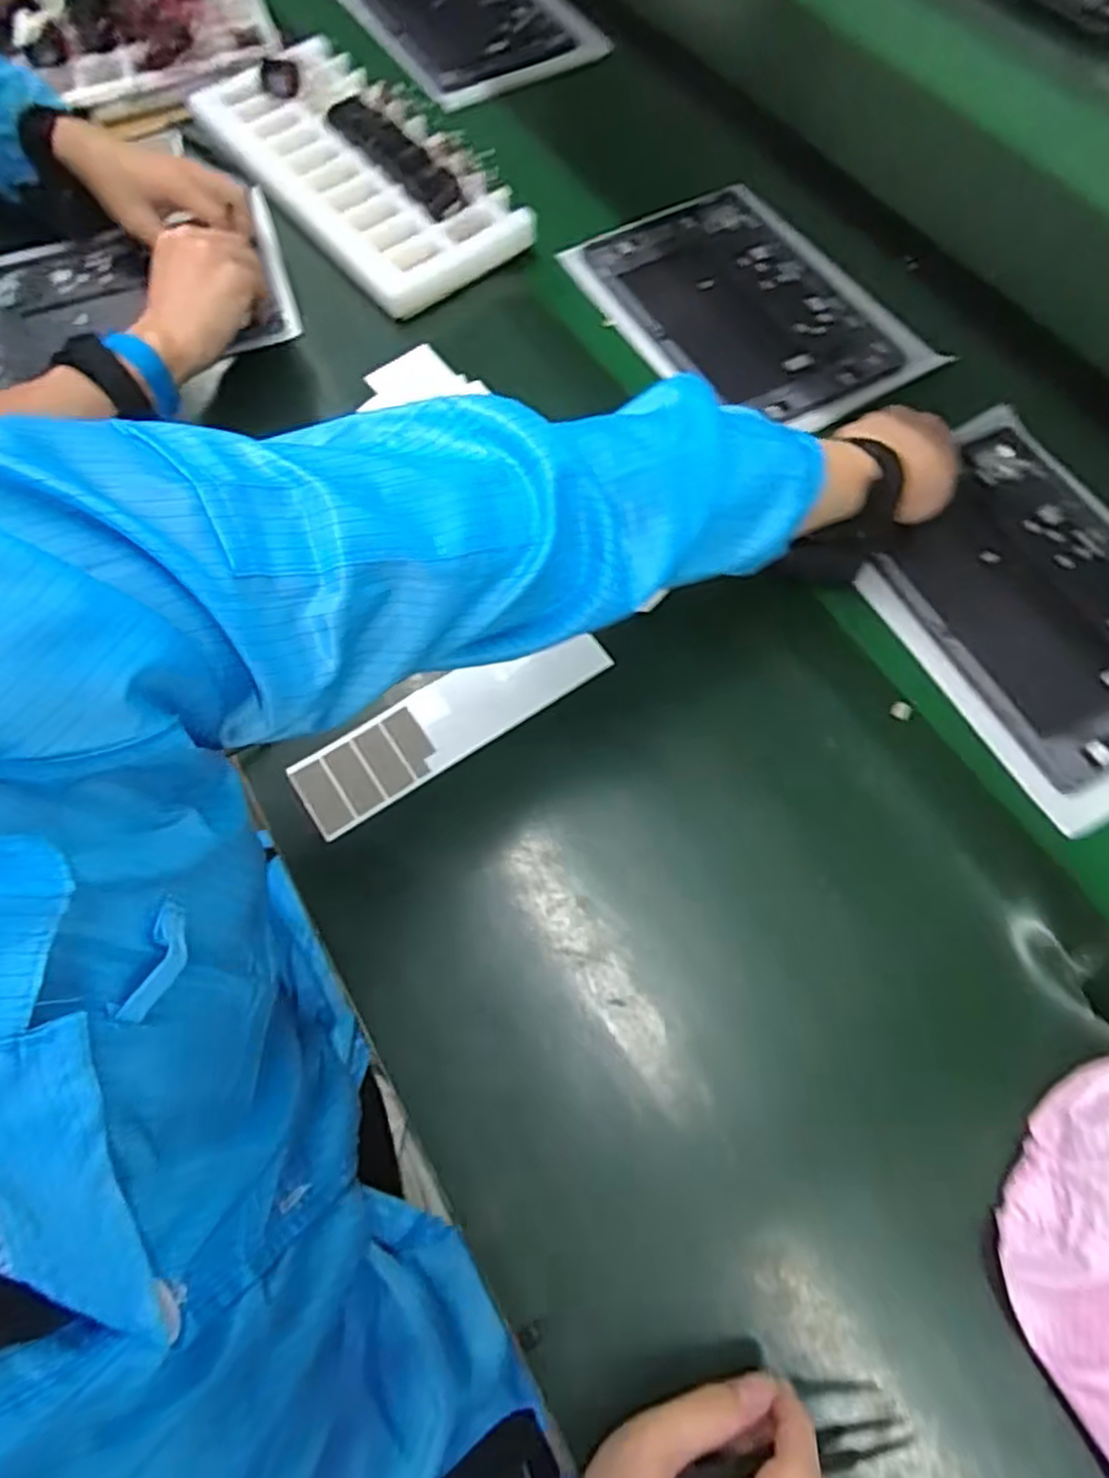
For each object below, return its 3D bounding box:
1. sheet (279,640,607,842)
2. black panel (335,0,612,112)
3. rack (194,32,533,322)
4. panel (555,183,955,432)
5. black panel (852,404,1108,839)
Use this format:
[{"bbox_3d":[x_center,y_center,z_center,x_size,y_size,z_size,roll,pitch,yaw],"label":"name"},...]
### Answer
[{"bbox_3d":[-0.068,-0.013,0.498,0.212,0.005,0.057,-33,70,-12],"label":"sheet"},{"bbox_3d":[-0.101,-0.806,0.843,0.201,0.019,0.289,-27,69,-12],"label":"black panel"},{"bbox_3d":[-0.188,-0.533,0.703,0.158,0.043,0.373,-35,71,-15],"label":"rack"},{"bbox_3d":[0.162,-0.367,0.649,0.201,0.016,0.284,-31,70,-14],"label":"panel"},{"bbox_3d":[0.340,-0.094,0.526,0.211,0.016,0.273,-29,69,-13],"label":"black panel"}]

